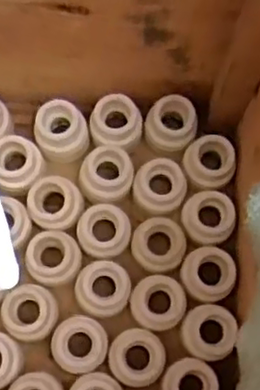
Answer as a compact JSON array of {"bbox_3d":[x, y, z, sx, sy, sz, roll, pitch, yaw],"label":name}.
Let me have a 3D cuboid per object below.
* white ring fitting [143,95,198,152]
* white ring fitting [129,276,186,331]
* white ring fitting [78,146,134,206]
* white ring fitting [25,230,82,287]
[{"bbox_3d":[0.034,-0.058,0.561,0.041,0.029,0.040,0,78,-1],"label":"white ring fitting"},{"bbox_3d":[0.022,0.084,0.530,0.042,0.034,0.039,8,77,0],"label":"white ring fitting"},{"bbox_3d":[-0.019,-0.013,0.554,0.041,0.043,0.043,0,78,-1],"label":"white ring fitting"},{"bbox_3d":[-0.057,0.048,0.527,0.039,0.029,0.039,0,78,-1],"label":"white ring fitting"}]

